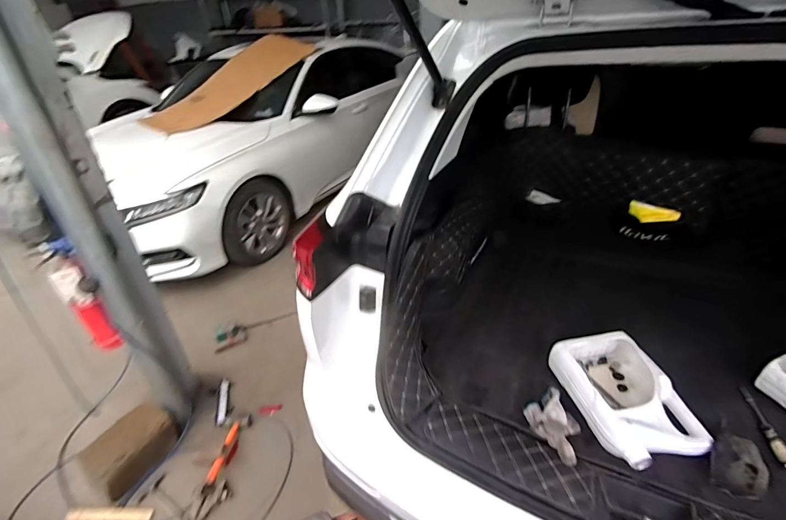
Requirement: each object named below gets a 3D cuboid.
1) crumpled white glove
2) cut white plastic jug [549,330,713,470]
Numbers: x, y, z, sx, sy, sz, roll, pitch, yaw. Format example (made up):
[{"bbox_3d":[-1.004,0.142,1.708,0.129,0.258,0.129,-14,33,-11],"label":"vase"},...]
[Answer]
[{"bbox_3d":[0.357,0.355,0.852,0.111,0.039,0.159,-10,32,-11],"label":"crumpled white glove"},{"bbox_3d":[0.533,0.314,0.903,0.214,0.113,0.306,-9,32,-10],"label":"cut white plastic jug"}]

